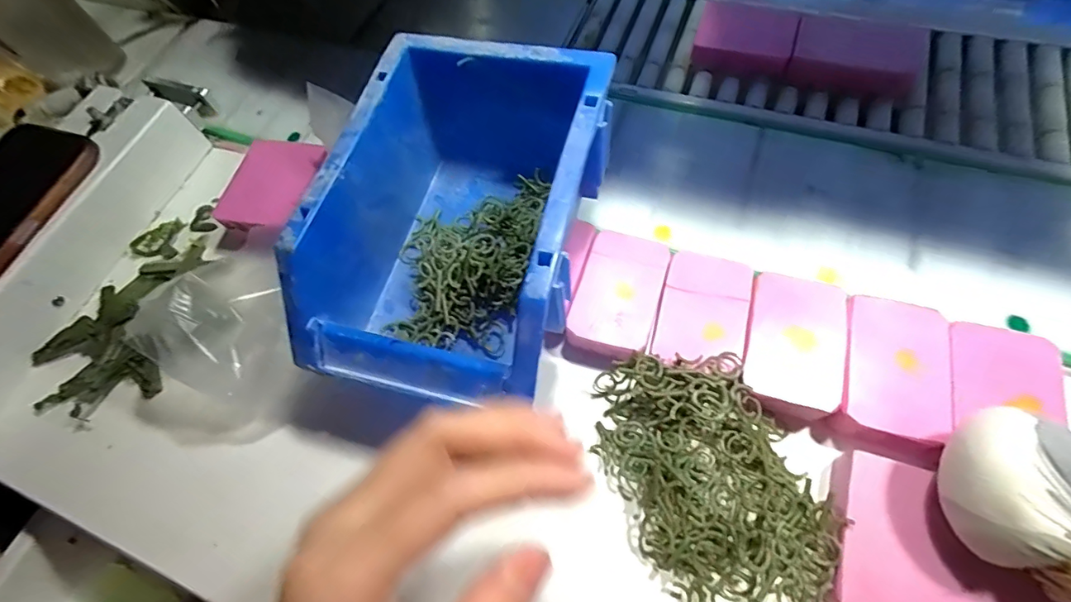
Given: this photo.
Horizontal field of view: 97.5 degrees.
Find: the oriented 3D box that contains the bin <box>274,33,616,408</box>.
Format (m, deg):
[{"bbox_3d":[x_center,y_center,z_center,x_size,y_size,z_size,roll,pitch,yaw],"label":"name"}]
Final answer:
[{"bbox_3d":[-0.036,-0.041,0.245,0.119,0.081,0.182,12,68,11],"label":"bin"}]

